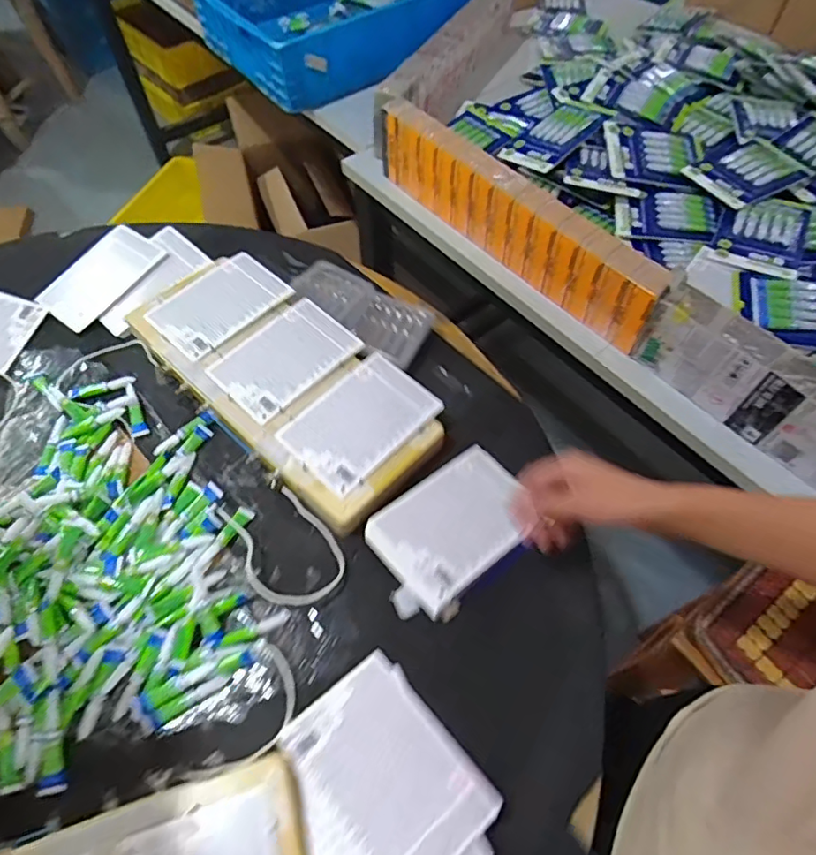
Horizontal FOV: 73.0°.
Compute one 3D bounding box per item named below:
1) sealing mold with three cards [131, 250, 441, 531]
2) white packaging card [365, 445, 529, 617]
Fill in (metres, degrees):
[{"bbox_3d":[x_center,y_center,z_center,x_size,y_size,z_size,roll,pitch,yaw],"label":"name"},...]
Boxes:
[{"bbox_3d":[-0.157,-0.068,0.701,0.417,0.039,0.194,39,66,21],"label":"sealing mold with three cards"},{"bbox_3d":[0.047,0.105,0.599,0.190,0.026,0.122,-35,65,-20],"label":"white packaging card"}]

